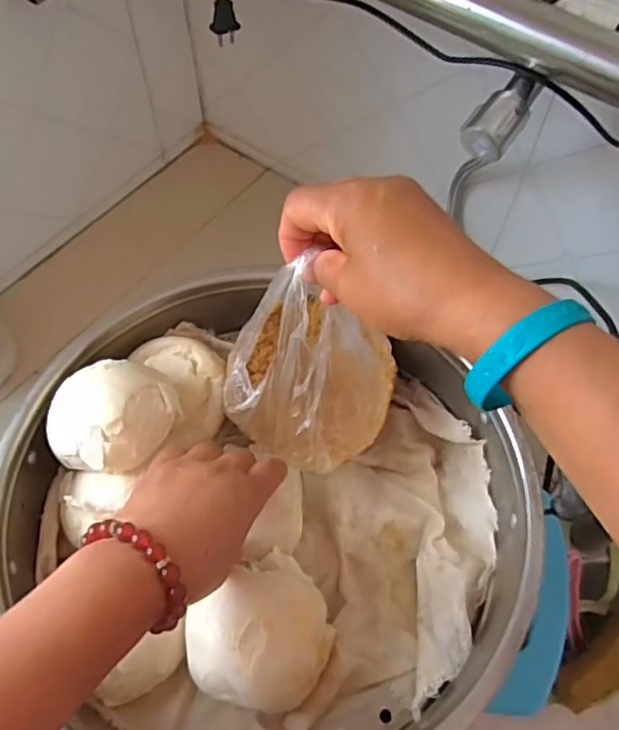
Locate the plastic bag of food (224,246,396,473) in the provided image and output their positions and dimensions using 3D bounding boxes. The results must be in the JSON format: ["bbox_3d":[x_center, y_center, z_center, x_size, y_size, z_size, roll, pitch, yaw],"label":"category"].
[{"bbox_3d":[0.007,0.002,0.382,0.118,0.153,0.076,-11,60,-7],"label":"plastic bag of food"}]

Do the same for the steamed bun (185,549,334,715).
[{"bbox_3d":[-0.028,0.168,0.381,0.087,0.050,0.079,-39,67,-21],"label":"steamed bun"}]

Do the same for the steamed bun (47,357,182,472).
[{"bbox_3d":[-0.131,0.037,0.413,0.087,0.065,0.082,0,59,0],"label":"steamed bun"}]

